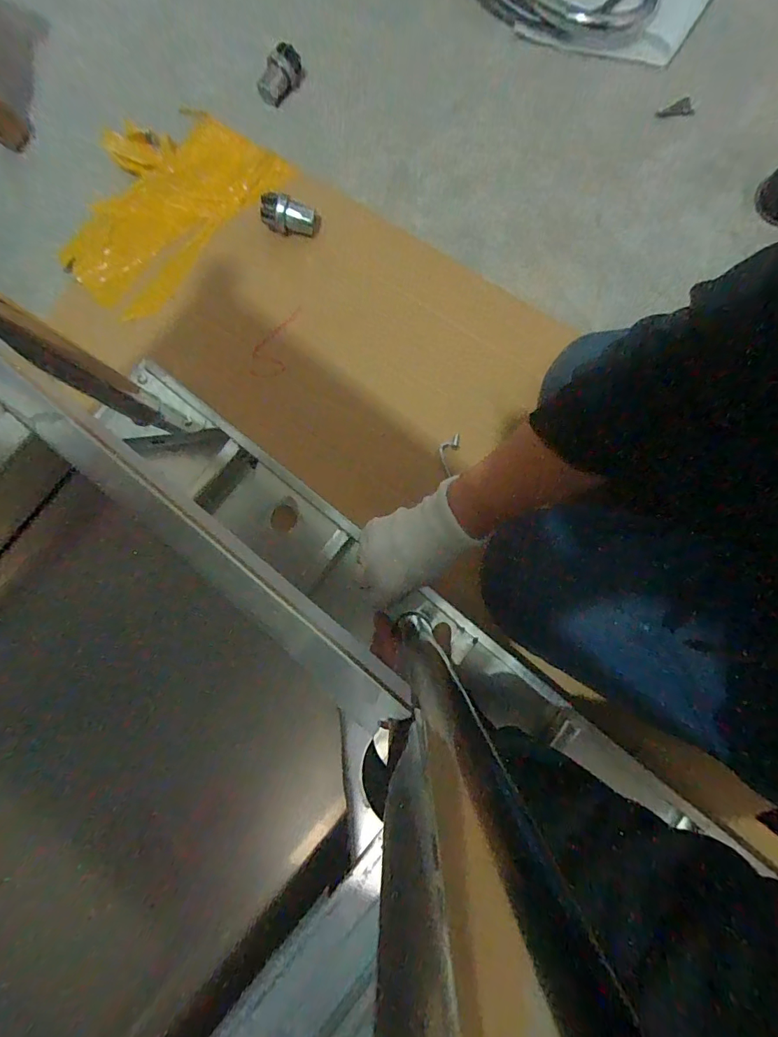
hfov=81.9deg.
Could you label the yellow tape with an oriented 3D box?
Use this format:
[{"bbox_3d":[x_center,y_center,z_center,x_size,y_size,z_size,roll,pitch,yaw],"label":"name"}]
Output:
[{"bbox_3d":[-0.307,-0.423,0.591,0.219,0.029,0.292,39,83,8],"label":"yellow tape"}]

